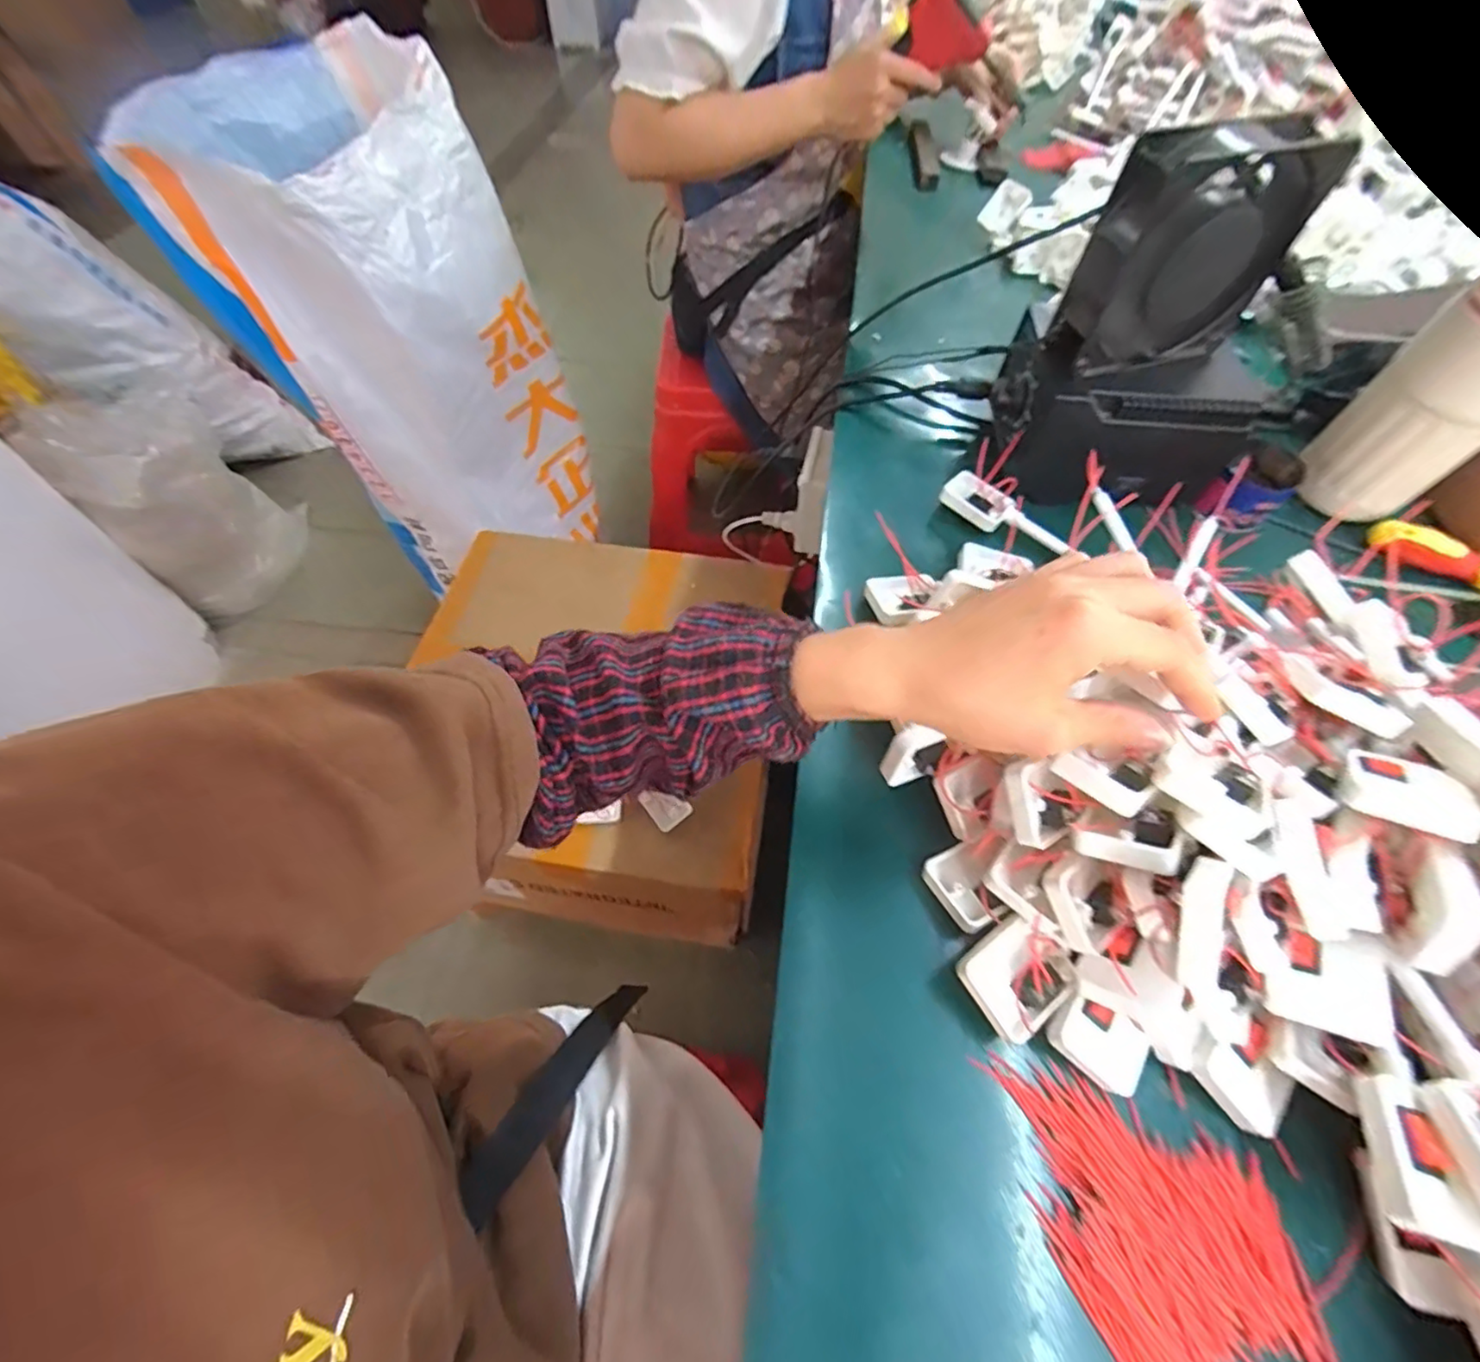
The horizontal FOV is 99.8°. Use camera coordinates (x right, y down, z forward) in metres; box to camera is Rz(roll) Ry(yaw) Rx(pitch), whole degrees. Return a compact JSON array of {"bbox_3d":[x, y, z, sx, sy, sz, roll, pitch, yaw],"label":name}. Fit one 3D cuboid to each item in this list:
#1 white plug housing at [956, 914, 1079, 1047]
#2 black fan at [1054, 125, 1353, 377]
[{"bbox_3d":[0.128,0.134,0.283,0.047,0.014,0.042,-34,80,-16],"label":"white plug housing"},{"bbox_3d":[0.271,-0.260,0.382,0.128,0.114,0.045,-16,58,-10],"label":"black fan"}]

